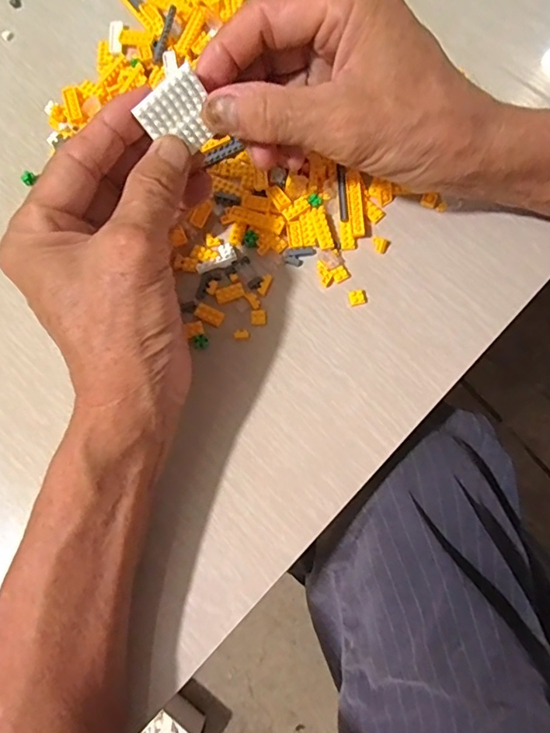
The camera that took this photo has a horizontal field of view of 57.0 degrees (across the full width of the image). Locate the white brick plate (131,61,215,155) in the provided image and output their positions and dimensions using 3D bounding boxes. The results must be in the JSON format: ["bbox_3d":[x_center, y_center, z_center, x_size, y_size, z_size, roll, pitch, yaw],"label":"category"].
[{"bbox_3d":[-0.042,-0.113,0.230,0.029,0.032,0.004,-39,47,4],"label":"white brick plate"}]

